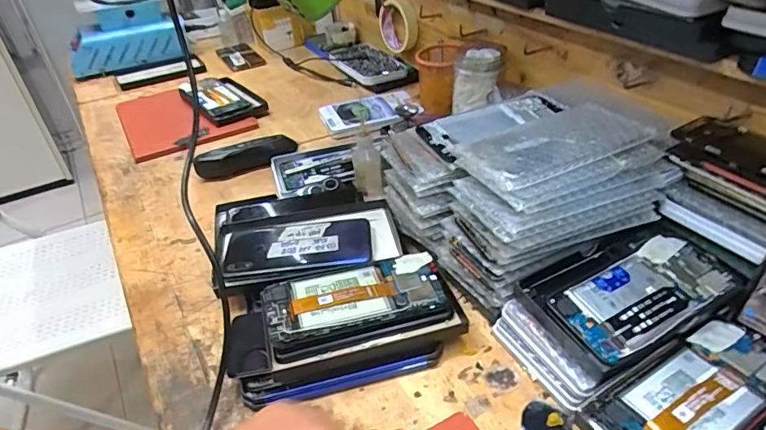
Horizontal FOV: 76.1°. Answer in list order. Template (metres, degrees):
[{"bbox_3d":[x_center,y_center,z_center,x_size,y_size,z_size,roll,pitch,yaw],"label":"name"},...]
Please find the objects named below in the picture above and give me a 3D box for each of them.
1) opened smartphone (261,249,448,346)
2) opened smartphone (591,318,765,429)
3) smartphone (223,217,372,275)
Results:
[{"bbox_3d":[-0.025,0.074,0.456,0.163,0.012,0.071,-13,38,-11],"label":"opened smartphone"},{"bbox_3d":[0.237,0.130,0.361,0.160,0.009,0.072,-22,40,-22],"label":"opened smartphone"},{"bbox_3d":[-0.091,0.034,0.530,0.155,0.008,0.084,-8,40,-3],"label":"smartphone"}]

